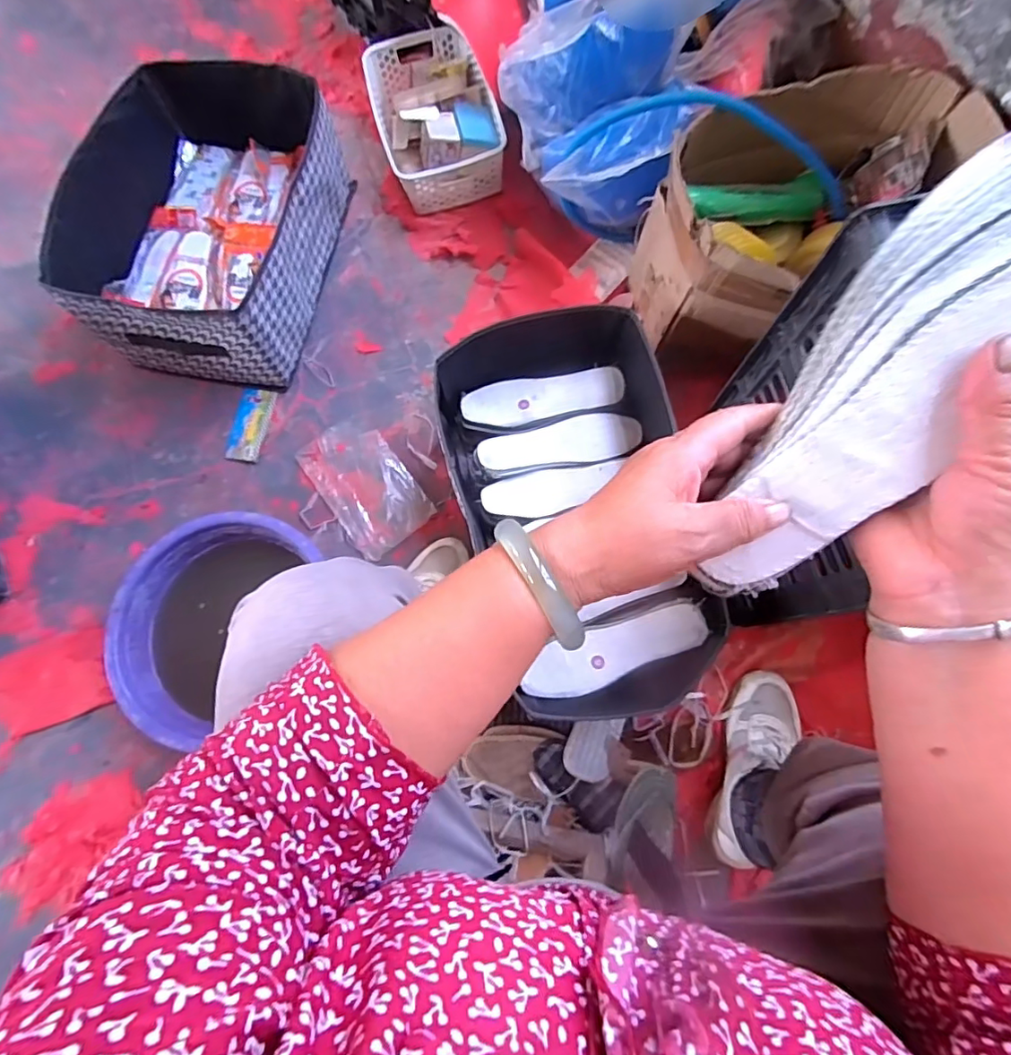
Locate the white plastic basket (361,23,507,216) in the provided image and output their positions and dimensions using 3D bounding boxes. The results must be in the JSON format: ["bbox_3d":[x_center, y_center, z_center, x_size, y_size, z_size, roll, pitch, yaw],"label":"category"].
[{"bbox_3d":[-0.126,-0.729,0.962,0.197,0.093,0.330,-14,76,-3],"label":"white plastic basket"}]

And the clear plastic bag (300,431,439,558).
[{"bbox_3d":[-0.210,-0.063,0.832,0.126,0.015,0.201,-35,77,-8],"label":"clear plastic bag"}]

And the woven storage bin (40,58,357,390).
[{"bbox_3d":[-0.453,-0.474,0.857,0.330,0.177,0.444,9,77,4],"label":"woven storage bin"}]

